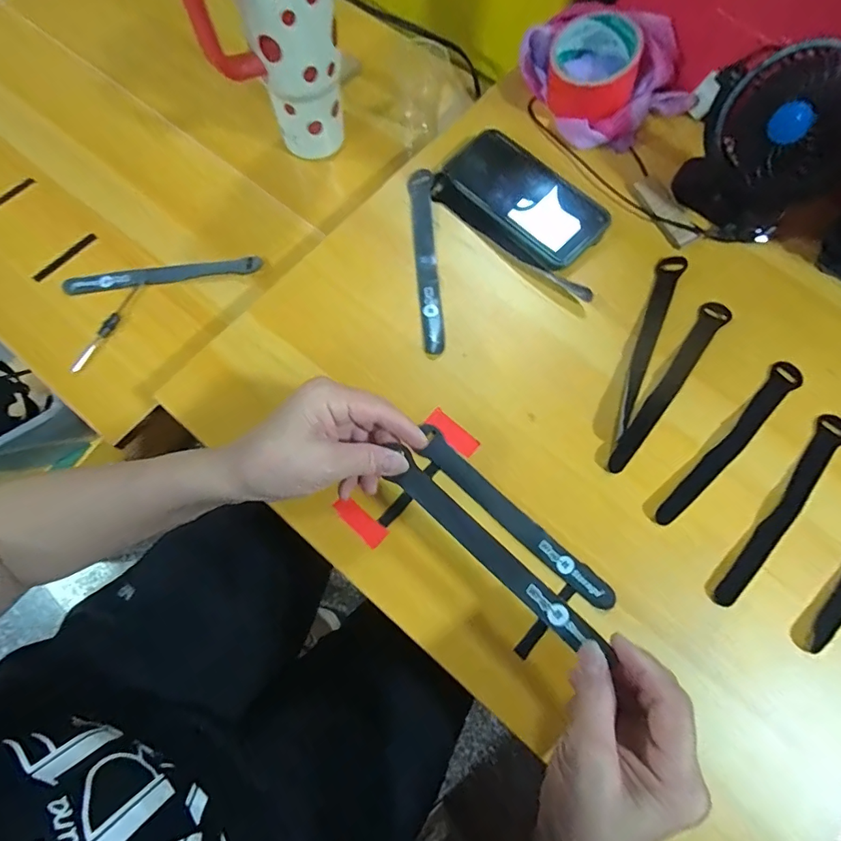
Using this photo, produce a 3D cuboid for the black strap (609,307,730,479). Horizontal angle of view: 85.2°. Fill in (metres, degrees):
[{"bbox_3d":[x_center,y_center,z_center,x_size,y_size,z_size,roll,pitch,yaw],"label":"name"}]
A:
[{"bbox_3d":[0.216,-0.034,0.396,0.019,0.005,0.194,38,75,10],"label":"black strap"}]

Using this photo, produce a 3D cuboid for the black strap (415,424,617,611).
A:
[{"bbox_3d":[0.071,0.075,0.364,0.192,0.008,0.020,42,77,12],"label":"black strap"}]

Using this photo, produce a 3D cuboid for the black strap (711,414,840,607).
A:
[{"bbox_3d":[0.293,0.069,0.365,0.022,0.004,0.194,40,75,11],"label":"black strap"}]

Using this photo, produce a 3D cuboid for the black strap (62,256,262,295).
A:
[{"bbox_3d":[-0.263,-0.151,0.469,0.191,0.006,0.020,-8,72,-4],"label":"black strap"}]

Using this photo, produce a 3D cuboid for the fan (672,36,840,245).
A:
[{"bbox_3d":[0.297,-0.234,0.393,0.123,0.127,0.063,38,75,10],"label":"fan"}]

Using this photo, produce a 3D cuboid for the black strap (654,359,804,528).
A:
[{"bbox_3d":[0.260,0.016,0.382,0.193,0.004,0.023,-41,77,-13],"label":"black strap"}]

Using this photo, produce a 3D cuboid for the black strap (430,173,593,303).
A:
[{"bbox_3d":[0.085,-0.174,0.436,0.188,0.008,0.022,39,75,10],"label":"black strap"}]

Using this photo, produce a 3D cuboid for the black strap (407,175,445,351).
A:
[{"bbox_3d":[0.005,-0.154,0.433,0.022,0.008,0.196,-2,72,-2],"label":"black strap"}]

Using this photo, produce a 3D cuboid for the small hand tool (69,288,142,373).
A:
[{"bbox_3d":[-0.309,-0.091,0.450,0.009,0.006,0.103,27,75,6],"label":"small hand tool"}]

